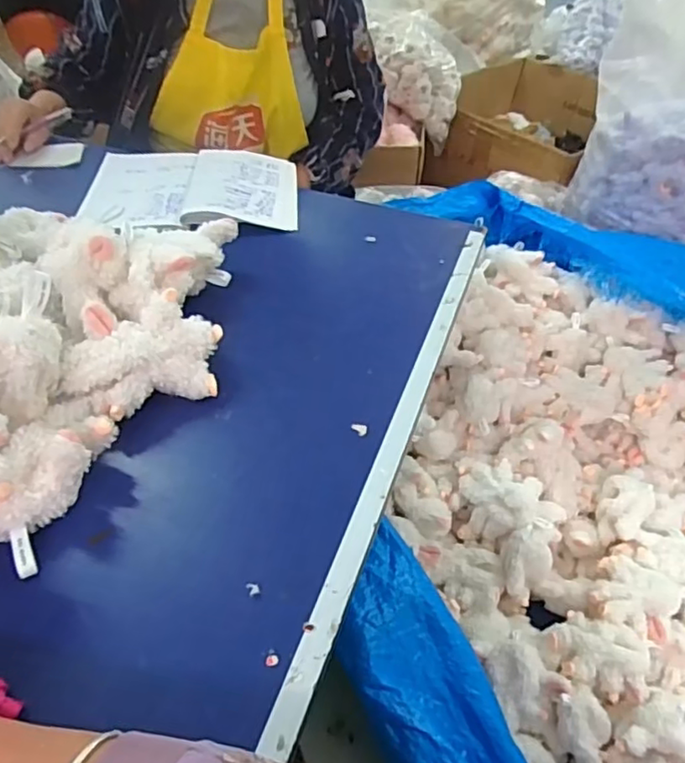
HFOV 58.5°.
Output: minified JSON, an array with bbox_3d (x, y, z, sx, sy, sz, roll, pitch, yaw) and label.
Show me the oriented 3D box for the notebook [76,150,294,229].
[{"bbox_3d":[-0.195,-0.258,0.803,0.266,0.018,0.201,-3,46,-6],"label":"notebook"}]

